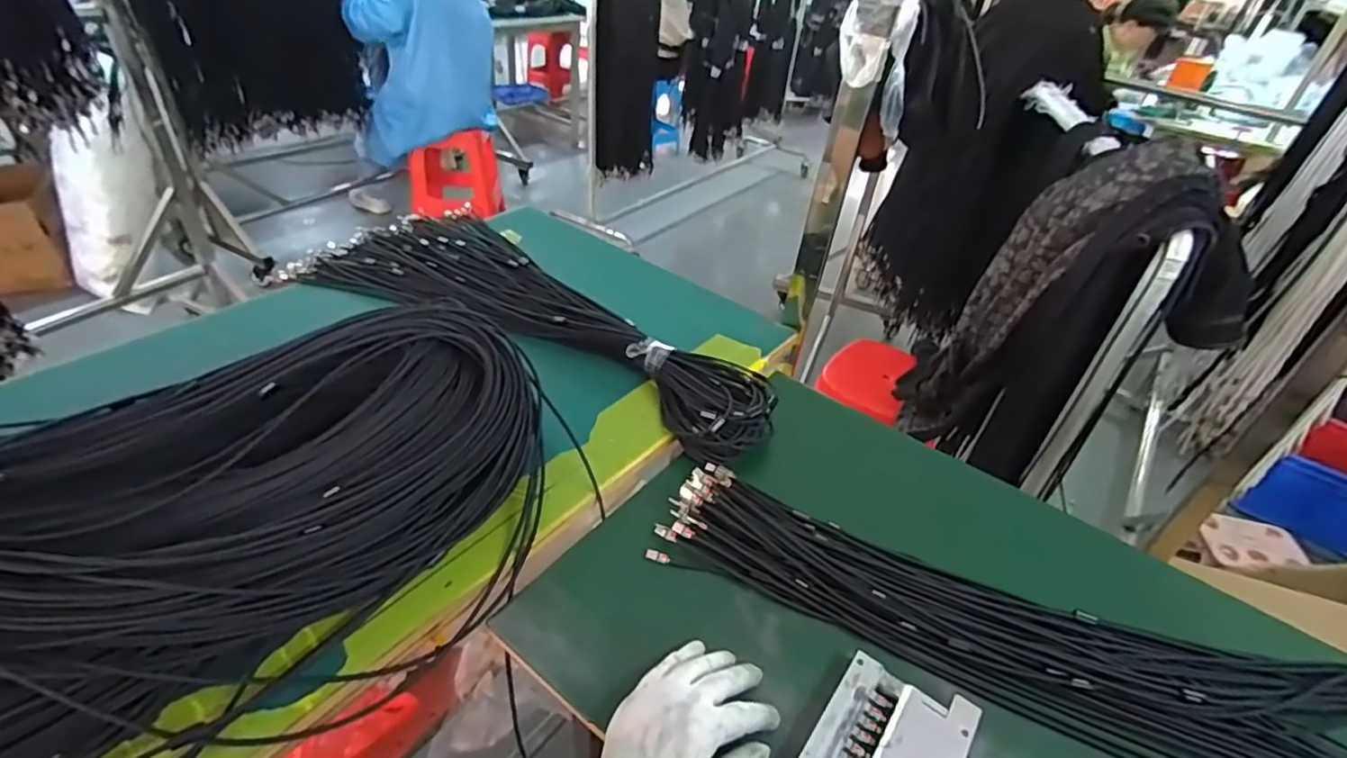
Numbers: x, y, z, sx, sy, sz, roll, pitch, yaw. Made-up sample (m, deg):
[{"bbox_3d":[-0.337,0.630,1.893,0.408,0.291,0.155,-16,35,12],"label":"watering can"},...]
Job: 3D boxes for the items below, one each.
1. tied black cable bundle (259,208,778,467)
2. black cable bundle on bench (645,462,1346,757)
[{"bbox_3d":[-0.187,-0.111,0.906,0.744,0.056,0.308,20,39,17],"label":"tied black cable bundle"},{"bbox_3d":[0.342,0.233,0.563,0.739,0.041,0.181,15,38,11],"label":"black cable bundle on bench"}]

